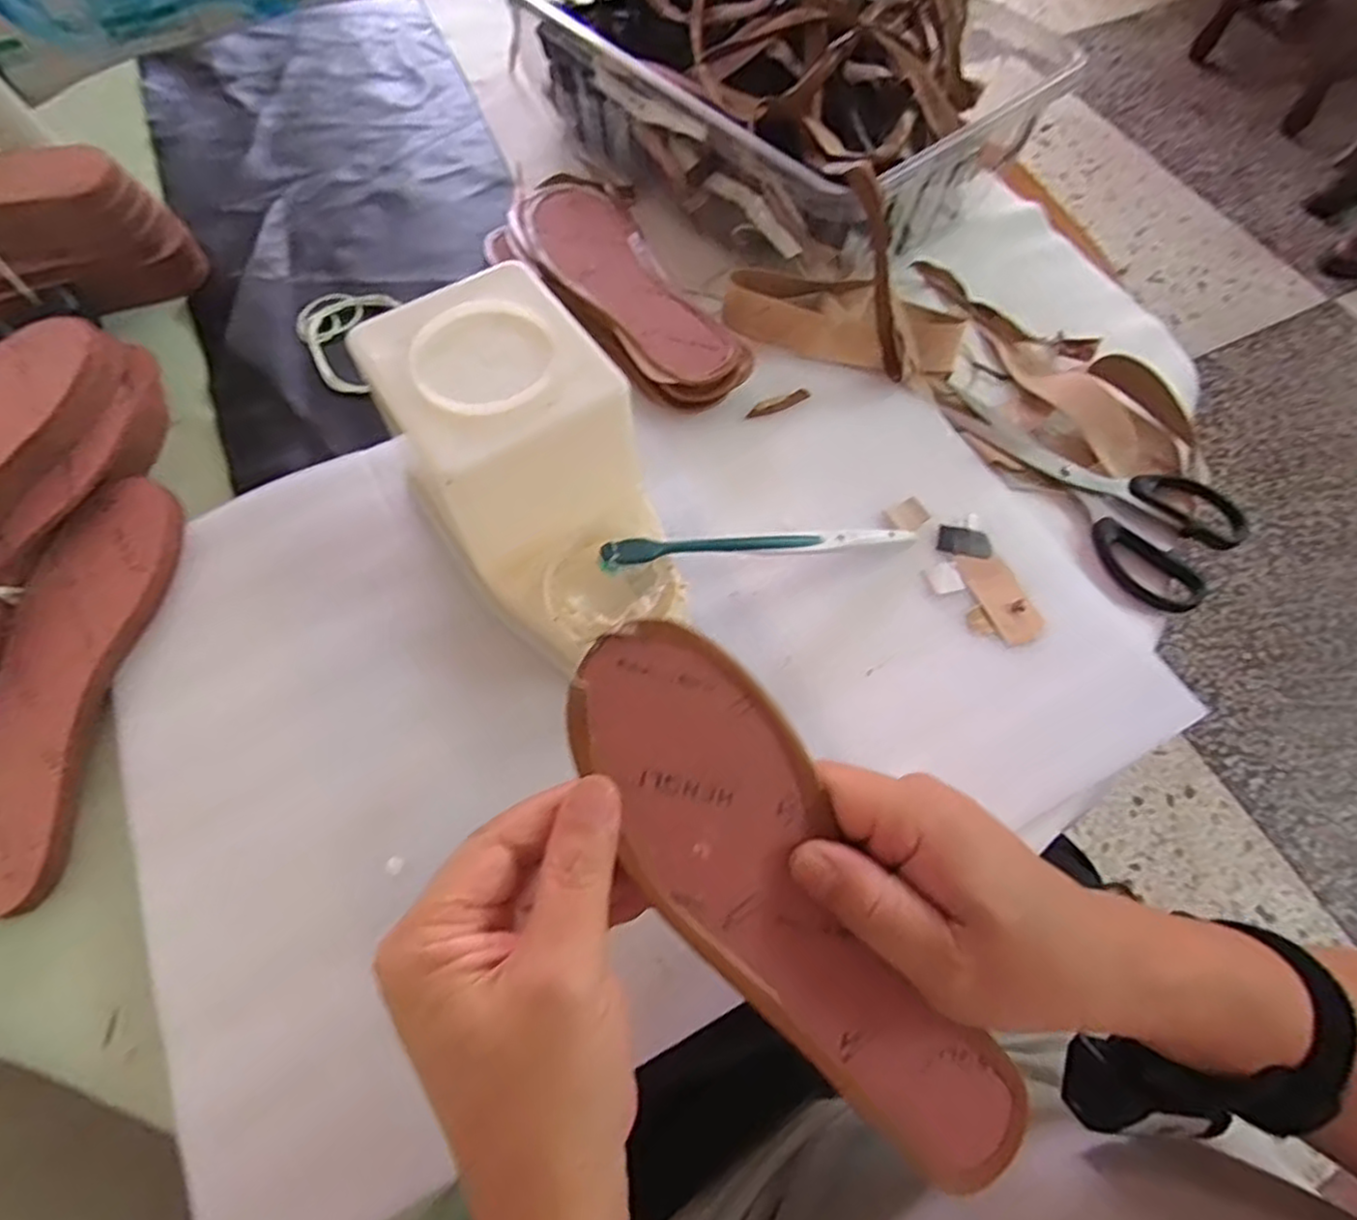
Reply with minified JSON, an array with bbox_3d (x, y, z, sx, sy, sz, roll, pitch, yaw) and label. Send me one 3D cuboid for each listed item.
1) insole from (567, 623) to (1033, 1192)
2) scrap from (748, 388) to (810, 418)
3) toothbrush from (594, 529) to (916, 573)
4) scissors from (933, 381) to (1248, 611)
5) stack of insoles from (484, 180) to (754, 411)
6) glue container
[{"bbox_3d":[0.041,0.106,0.250,0.067,0.011,0.227,-36,93,-17],"label":"insole"},{"bbox_3d":[0.066,-0.136,0.465,0.043,0.005,0.009,-22,65,-11],"label":"scrap"},{"bbox_3d":[0.049,-0.036,0.383,0.186,0.011,0.011,-5,62,-20],"label":"toothbrush"},{"bbox_3d":[0.268,-0.090,0.455,0.095,0.014,0.194,-29,67,-15],"label":"scissors"},{"bbox_3d":[-0.042,-0.229,0.497,0.090,0.033,0.244,-34,68,-16],"label":"stack of insoles"},{"bbox_3d":[-0.075,-0.063,0.365,0.104,0.118,0.180,-27,68,-13],"label":"glue container"}]

